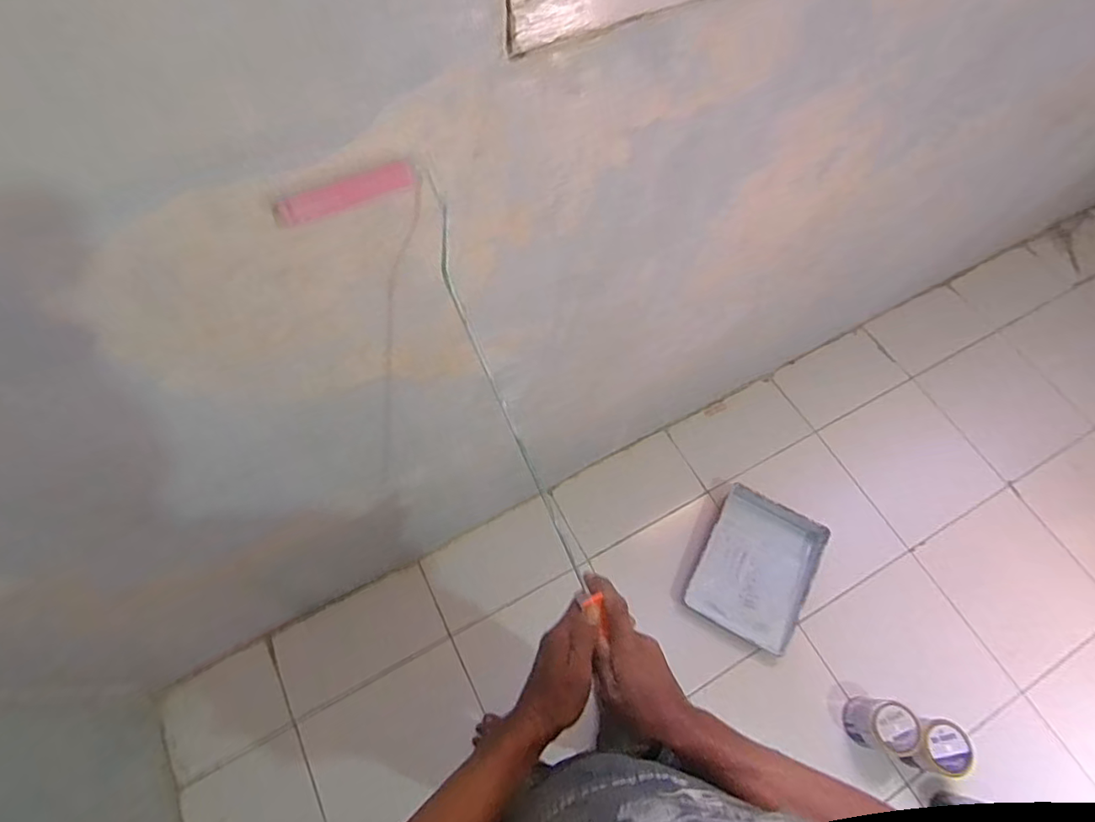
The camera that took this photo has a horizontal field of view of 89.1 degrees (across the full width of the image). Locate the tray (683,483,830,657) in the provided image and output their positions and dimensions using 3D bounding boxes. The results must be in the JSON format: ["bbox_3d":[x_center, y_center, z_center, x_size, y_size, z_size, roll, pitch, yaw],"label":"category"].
[{"bbox_3d":[0.560,0.420,1.496,0.279,0.067,0.365,27,67,8],"label":"tray"}]

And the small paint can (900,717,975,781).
[{"bbox_3d":[0.882,0.767,1.272,0.091,0.133,0.109,2,65,-3],"label":"small paint can"}]

